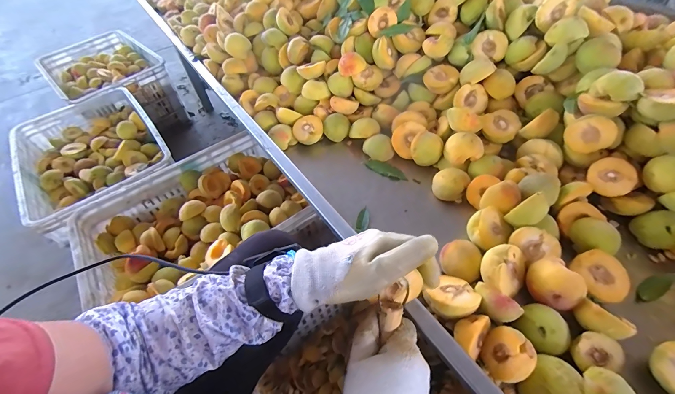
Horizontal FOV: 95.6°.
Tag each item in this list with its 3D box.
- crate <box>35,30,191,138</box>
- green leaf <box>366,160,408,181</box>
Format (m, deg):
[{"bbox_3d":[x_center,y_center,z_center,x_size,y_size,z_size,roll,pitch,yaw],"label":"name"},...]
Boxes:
[{"bbox_3d":[-0.927,-0.458,1.292,0.522,0.238,0.357,35,61,28],"label":"crate"},{"bbox_3d":[0.087,-0.048,0.553,0.080,0.005,0.029,30,59,25],"label":"green leaf"}]

